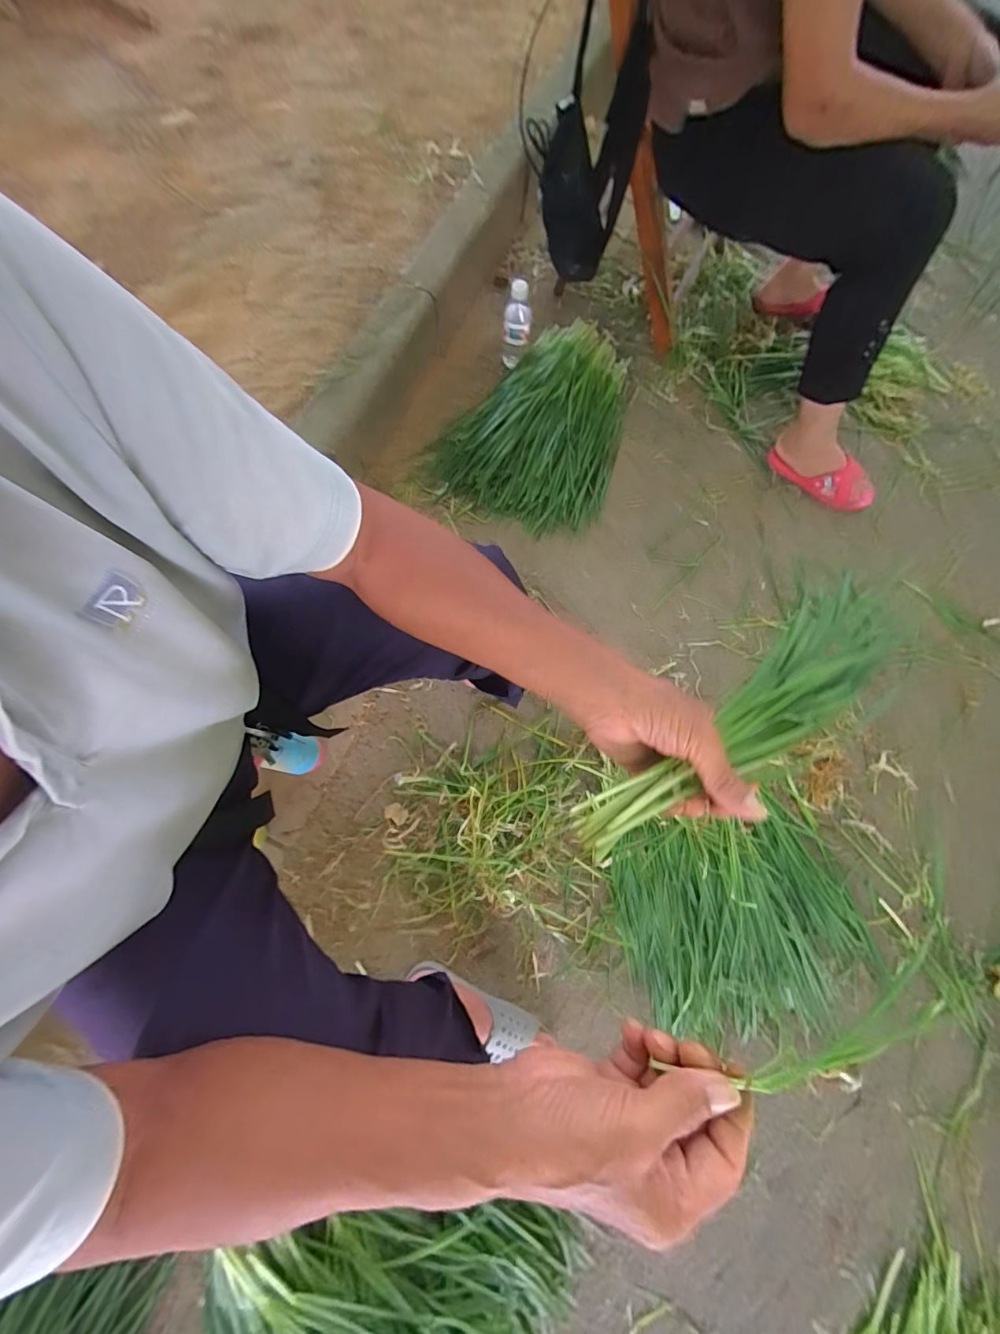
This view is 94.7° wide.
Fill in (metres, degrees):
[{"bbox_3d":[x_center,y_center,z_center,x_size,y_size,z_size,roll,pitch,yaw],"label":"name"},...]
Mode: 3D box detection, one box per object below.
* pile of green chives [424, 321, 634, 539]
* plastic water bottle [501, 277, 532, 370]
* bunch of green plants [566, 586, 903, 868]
[{"bbox_3d":[0.090,-0.541,1.001,0.377,0.127,0.465,25,75,5],"label":"pile of green chives"},{"bbox_3d":[0.036,-0.759,1.020,0.058,0.165,0.073,-3,76,-4],"label":"plastic water bottle"},{"bbox_3d":[0.201,0.034,0.369,0.338,0.059,0.074,-32,77,-16],"label":"bunch of green plants"}]

